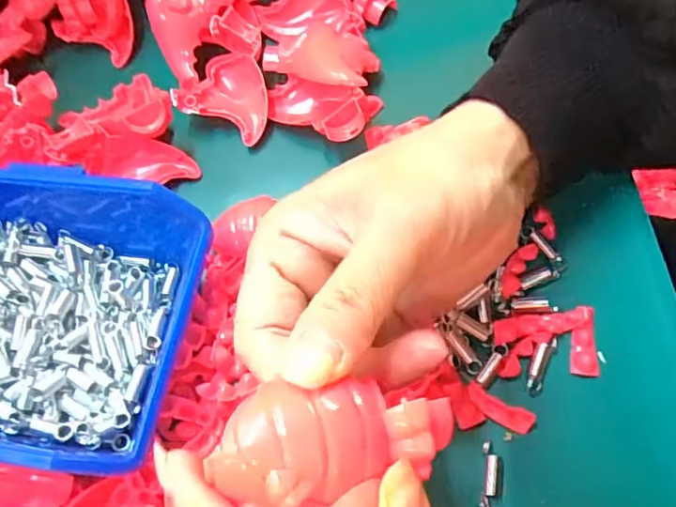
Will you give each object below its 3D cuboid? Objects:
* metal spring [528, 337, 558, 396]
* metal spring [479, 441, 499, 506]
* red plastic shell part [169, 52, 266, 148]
[{"bbox_3d":[0.089,0.049,0.252,0.007,0.004,0.027,21,67,19],"label":"metal spring"},{"bbox_3d":[0.063,0.092,0.237,0.006,0.005,0.027,4,62,11],"label":"metal spring"},{"bbox_3d":[-0.062,-0.095,0.343,0.057,0.020,0.048,22,67,19],"label":"red plastic shell part"}]

